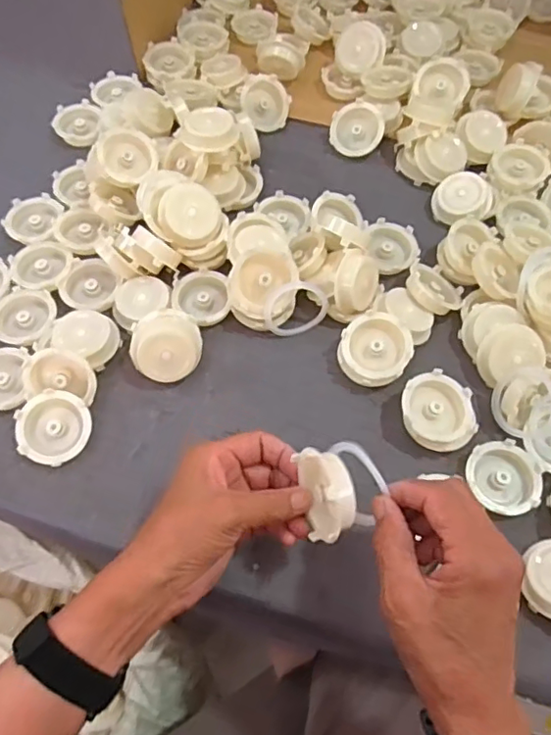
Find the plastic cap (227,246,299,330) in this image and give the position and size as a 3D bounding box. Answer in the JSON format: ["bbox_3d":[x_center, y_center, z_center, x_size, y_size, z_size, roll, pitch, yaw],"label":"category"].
[{"bbox_3d":[-0.011,-0.069,0.500,0.060,0.018,0.071,-1,104,-6],"label":"plastic cap"}]

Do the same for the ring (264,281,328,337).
[{"bbox_3d":[0.018,-0.052,0.506,0.058,0.050,0.010,-32,35,6],"label":"ring"}]

